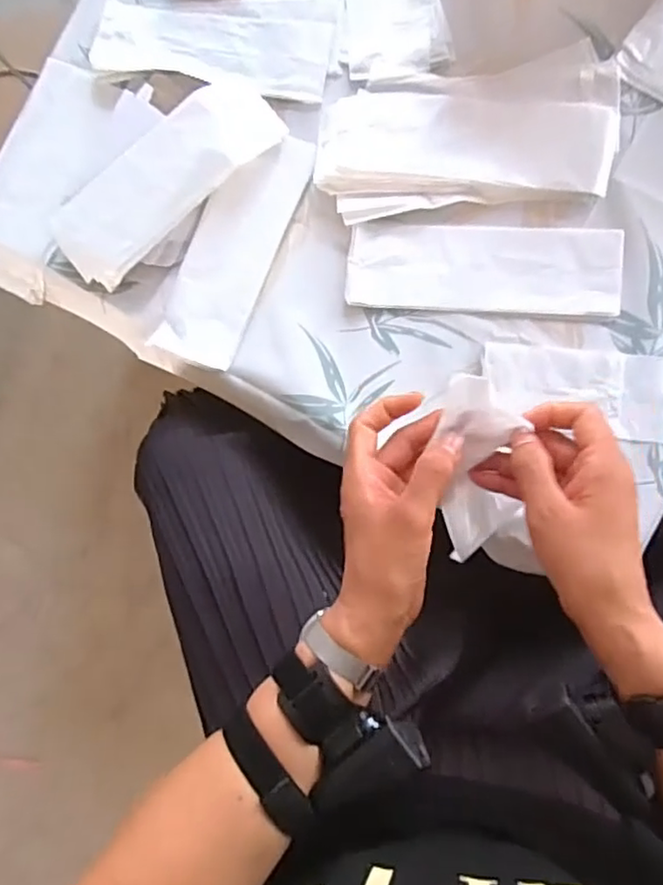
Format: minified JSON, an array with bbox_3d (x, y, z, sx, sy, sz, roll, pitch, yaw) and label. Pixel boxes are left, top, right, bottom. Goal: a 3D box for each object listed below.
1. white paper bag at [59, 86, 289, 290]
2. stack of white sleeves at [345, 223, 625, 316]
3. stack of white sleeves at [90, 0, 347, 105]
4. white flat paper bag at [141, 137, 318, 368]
[{"bbox_3d":[-0.169,-0.270,0.652,0.253,0.030,0.095,-40,81,5],"label":"white paper bag"},{"bbox_3d":[0.145,-0.170,0.615,0.255,0.014,0.085,4,87,10],"label":"stack of white sleeves"},{"bbox_3d":[-0.120,-0.425,0.674,0.262,0.014,0.114,7,87,10],"label":"stack of white sleeves"},{"bbox_3d":[-0.102,-0.199,0.647,0.086,0.015,0.245,22,90,10],"label":"white flat paper bag"}]

